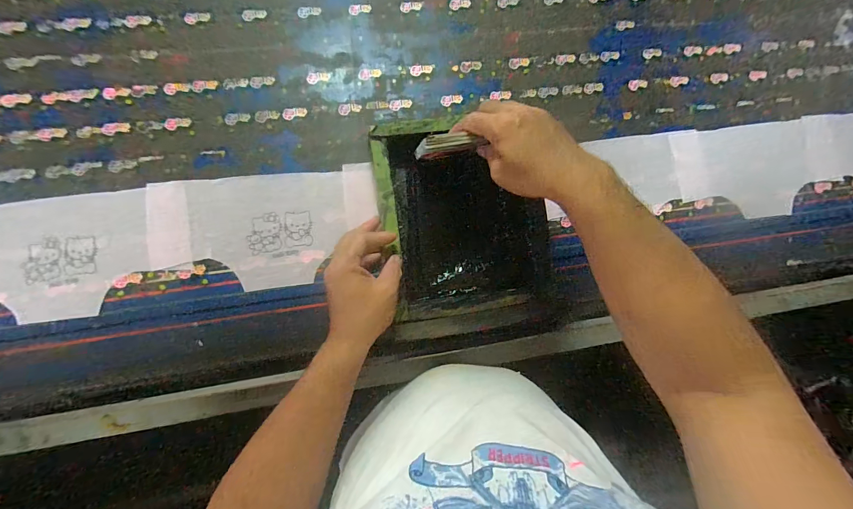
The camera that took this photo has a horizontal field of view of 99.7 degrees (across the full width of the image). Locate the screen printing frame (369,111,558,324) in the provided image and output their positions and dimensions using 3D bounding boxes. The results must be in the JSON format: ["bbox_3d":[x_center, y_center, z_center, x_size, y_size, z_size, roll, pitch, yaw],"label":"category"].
[{"bbox_3d":[0.051,-0.049,0.492,0.220,0.071,0.264,-7,84,-7],"label":"screen printing frame"}]

